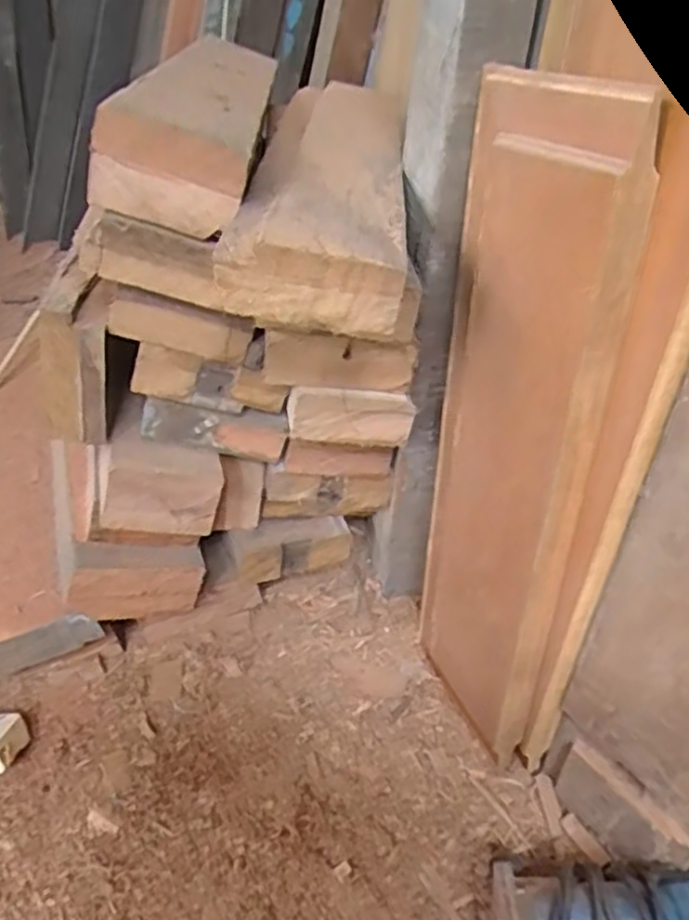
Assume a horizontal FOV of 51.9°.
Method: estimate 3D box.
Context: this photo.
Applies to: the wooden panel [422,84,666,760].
[{"bbox_3d":[0.132,-0.006,0.606,0.031,0.558,0.185,-9,33,-17],"label":"wooden panel"}]

